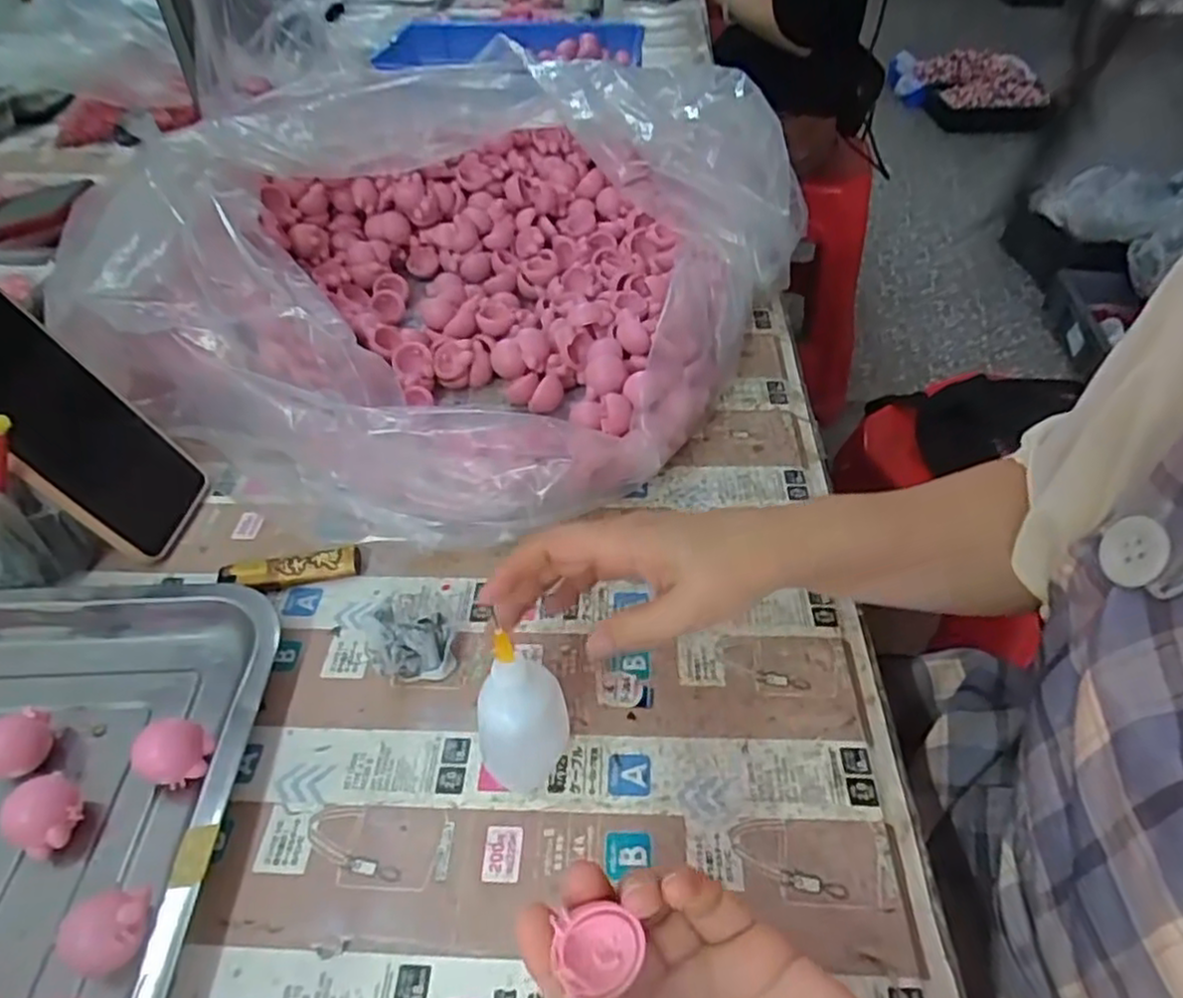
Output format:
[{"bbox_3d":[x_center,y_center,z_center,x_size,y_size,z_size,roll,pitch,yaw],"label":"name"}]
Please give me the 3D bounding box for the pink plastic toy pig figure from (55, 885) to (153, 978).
[{"bbox_3d":[-0.193,0.177,0.289,0.030,0.028,0.028,-8,46,-6],"label":"pink plastic toy pig figure"}]

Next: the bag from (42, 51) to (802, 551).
[{"bbox_3d":[-0.087,-0.189,0.561,0.414,0.150,0.495,23,51,23],"label":"bag"}]

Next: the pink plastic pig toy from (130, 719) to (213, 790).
[{"bbox_3d":[-0.200,0.123,0.345,0.023,0.031,0.031,28,53,26],"label":"pink plastic pig toy"}]

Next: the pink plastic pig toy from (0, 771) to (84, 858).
[{"bbox_3d":[-0.246,0.144,0.325,0.032,0.024,0.027,30,54,28],"label":"pink plastic pig toy"}]

